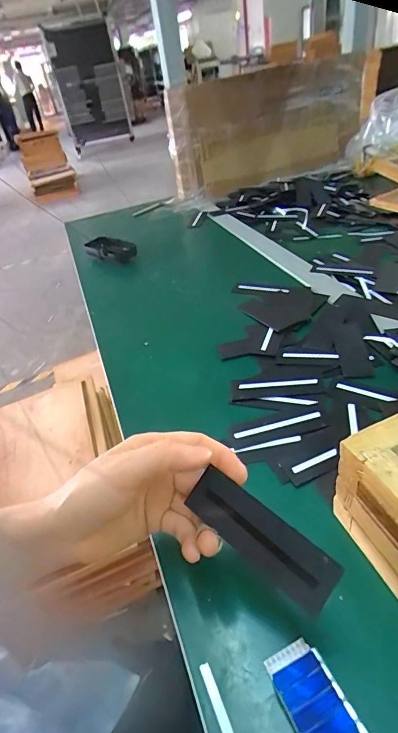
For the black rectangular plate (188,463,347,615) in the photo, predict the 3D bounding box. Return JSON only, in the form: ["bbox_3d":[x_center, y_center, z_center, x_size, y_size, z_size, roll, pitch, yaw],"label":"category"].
[{"bbox_3d":[0.034,0.096,0.227,0.090,0.004,0.031,32,87,28],"label":"black rectangular plate"}]

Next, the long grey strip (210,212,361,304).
[{"bbox_3d":[0.118,-0.221,0.728,0.048,0.011,0.488,-18,38,-11],"label":"long grey strip"}]

